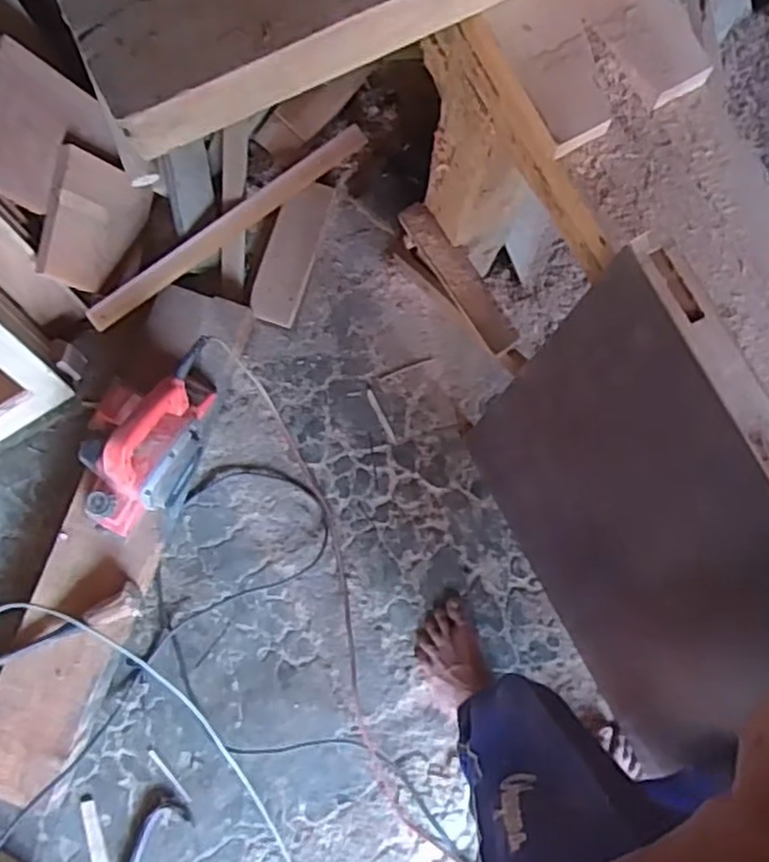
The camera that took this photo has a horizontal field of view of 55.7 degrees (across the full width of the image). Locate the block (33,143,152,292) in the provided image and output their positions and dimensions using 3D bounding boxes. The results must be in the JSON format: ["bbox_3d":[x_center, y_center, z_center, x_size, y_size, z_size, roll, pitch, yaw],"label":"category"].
[{"bbox_3d":[-0.463,-0.328,1.162,0.018,0.152,0.206,6,80,38],"label":"block"}]

